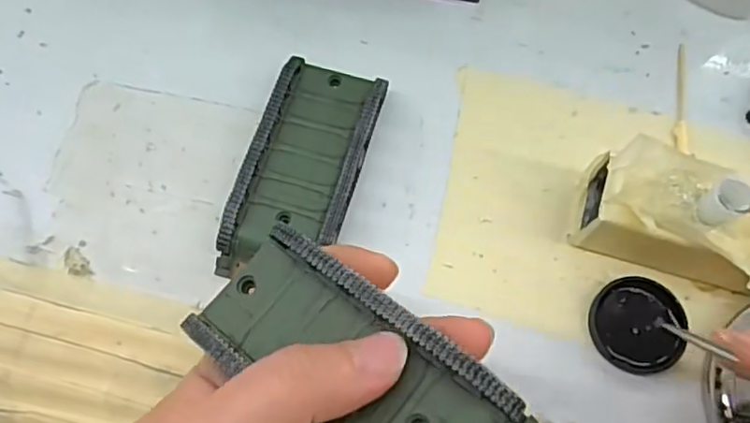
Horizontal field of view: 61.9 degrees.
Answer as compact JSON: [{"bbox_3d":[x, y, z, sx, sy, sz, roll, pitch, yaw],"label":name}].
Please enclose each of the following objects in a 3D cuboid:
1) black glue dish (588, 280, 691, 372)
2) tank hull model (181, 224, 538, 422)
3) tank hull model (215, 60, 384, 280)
[{"bbox_3d":[0.101,0.043,0.241,0.034,0.007,0.035,0,69,-1],"label":"black glue dish"},{"bbox_3d":[-0.007,0.046,0.169,0.097,0.017,0.042,29,71,21],"label":"tank hull model"},{"bbox_3d":[-0.028,-0.016,0.253,0.045,0.018,0.095,16,70,5],"label":"tank hull model"}]

